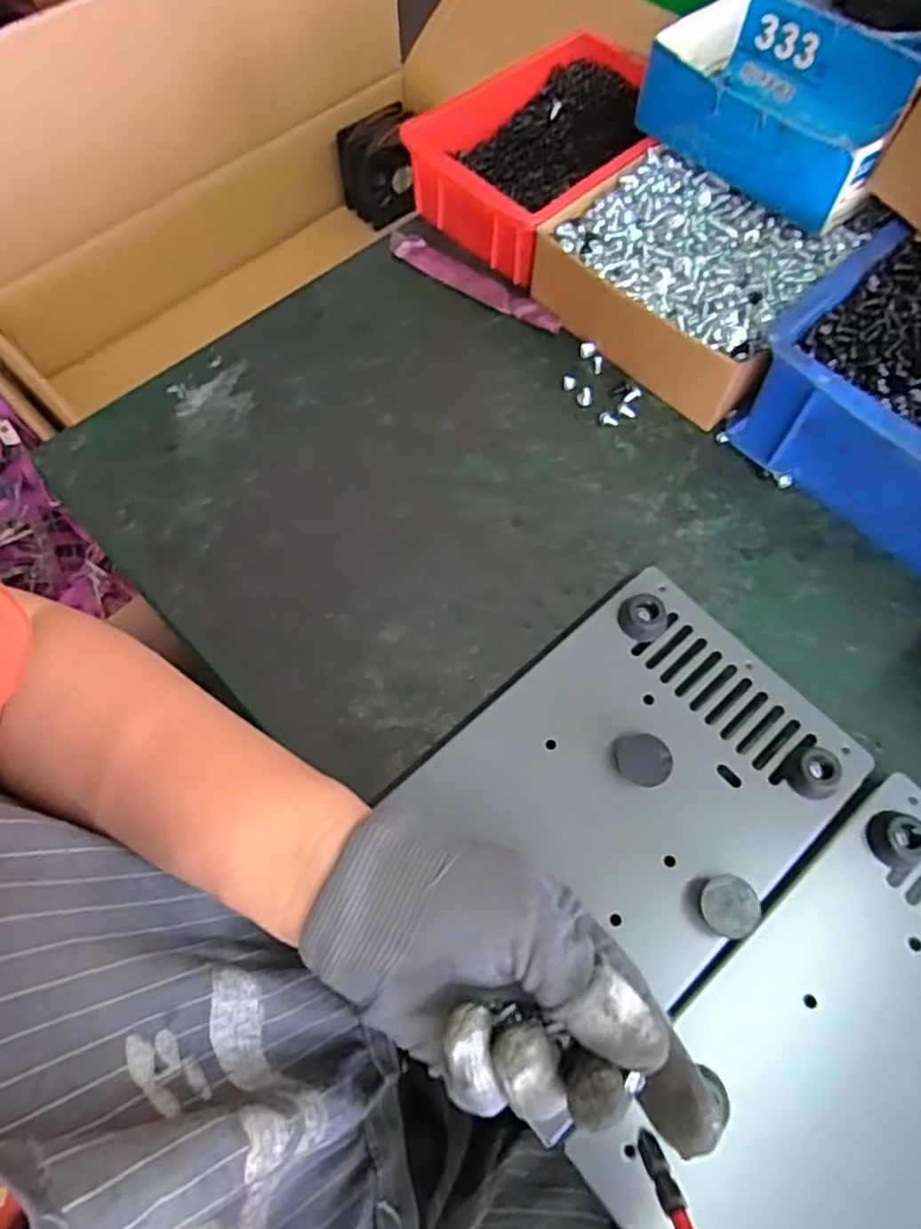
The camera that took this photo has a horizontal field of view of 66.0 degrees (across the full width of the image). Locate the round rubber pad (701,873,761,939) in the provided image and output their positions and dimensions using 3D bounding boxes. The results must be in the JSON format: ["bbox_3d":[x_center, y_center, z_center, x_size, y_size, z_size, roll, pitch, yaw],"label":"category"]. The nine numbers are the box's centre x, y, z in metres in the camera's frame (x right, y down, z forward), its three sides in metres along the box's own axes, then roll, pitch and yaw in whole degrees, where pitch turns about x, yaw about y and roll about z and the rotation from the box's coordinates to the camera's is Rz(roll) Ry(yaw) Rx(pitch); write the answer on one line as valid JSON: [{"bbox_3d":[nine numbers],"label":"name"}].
[{"bbox_3d":[0.118,0.129,0.313,0.026,0.015,0.024,0,66,0],"label":"round rubber pad"}]

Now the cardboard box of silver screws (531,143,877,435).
[{"bbox_3d":[0.147,-0.217,0.462,0.159,0.059,0.129,42,72,17],"label":"cardboard box of silver screws"}]

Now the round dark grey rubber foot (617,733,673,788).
[{"bbox_3d":[0.088,0.071,0.340,0.023,0.014,0.025,0,66,0],"label":"round dark grey rubber foot"}]

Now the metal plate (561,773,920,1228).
[{"bbox_3d":[0.179,0.192,0.285,0.222,0.017,0.153,-41,72,-16],"label":"metal plate"}]

